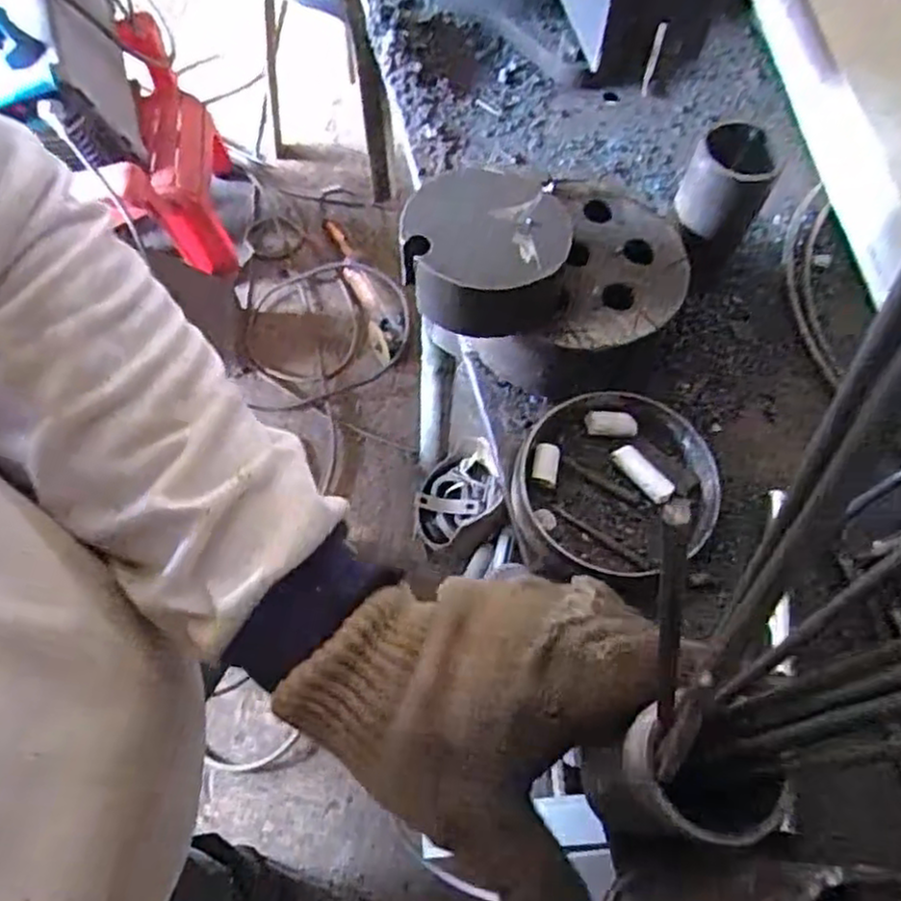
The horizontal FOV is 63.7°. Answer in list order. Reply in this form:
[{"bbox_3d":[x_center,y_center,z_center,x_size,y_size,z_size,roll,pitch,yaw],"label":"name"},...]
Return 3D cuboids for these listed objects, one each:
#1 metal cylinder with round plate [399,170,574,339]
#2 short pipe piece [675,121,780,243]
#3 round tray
[{"bbox_3d":[0.016,-0.088,0.325,0.073,0.035,0.070,5,64,2],"label":"metal cylinder with round plate"},{"bbox_3d":[0.133,-0.128,0.353,0.038,0.036,0.043,26,66,11],"label":"short pipe piece"},{"bbox_3d":[0.078,0.014,0.340,0.093,0.019,0.080,5,64,1],"label":"round tray"}]

